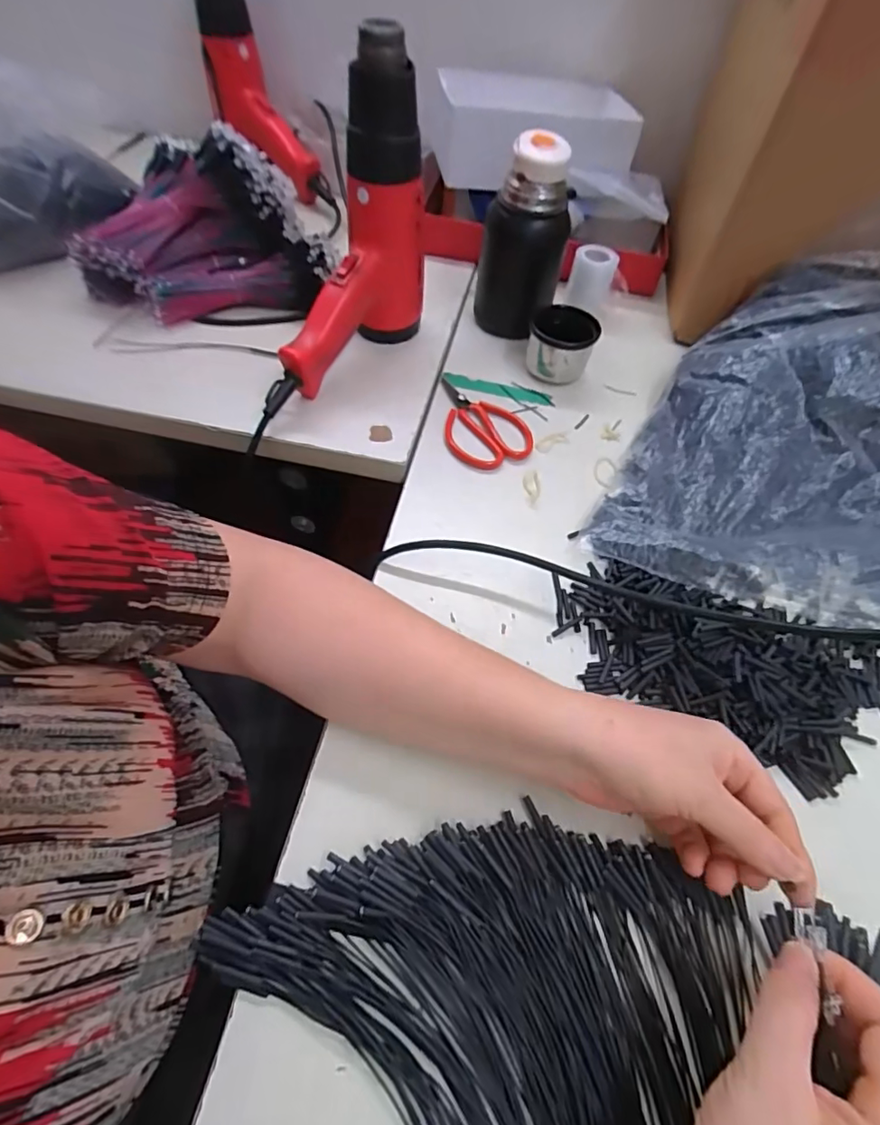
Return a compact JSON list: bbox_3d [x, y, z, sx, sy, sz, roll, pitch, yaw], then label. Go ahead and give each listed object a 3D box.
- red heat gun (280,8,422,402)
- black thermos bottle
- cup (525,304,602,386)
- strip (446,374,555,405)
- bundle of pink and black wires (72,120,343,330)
[{"bbox_3d":[-0.075,-0.271,0.466,0.077,0.237,0.169,16,56,7],"label":"red heat gun"},{"bbox_3d":[0.085,-0.325,0.552,0.072,0.172,0.065,-4,56,-7],"label":"black thermos bottle"},{"bbox_3d":[0.125,-0.224,0.552,0.065,0.053,0.069,12,56,4],"label":"cup"},{"bbox_3d":[0.060,-0.179,0.562,0.113,0.004,0.027,11,50,2],"label":"strip"},{"bbox_3d":[-0.251,-0.366,0.585,0.264,0.118,0.186,-4,56,-7],"label":"bundle of pink and black wires"}]

